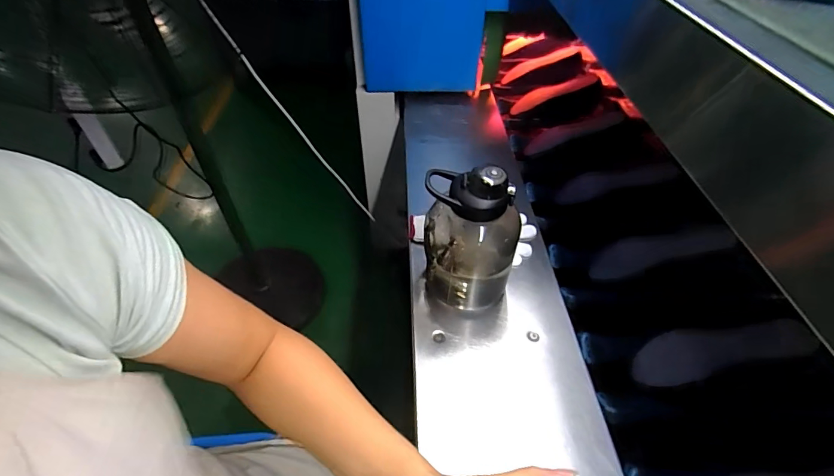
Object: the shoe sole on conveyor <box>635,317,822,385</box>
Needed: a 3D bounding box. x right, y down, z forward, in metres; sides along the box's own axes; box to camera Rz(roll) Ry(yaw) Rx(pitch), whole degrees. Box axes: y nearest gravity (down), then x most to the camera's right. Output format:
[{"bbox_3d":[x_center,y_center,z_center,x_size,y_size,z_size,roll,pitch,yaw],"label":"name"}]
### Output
[{"bbox_3d":[0.420,0.158,0.580,0.220,0.016,0.074,-17,47,14],"label":"shoe sole on conveyor"}]

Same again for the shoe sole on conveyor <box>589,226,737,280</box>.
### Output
[{"bbox_3d":[0.411,0.021,0.708,0.217,0.026,0.063,-18,47,17],"label":"shoe sole on conveyor"}]

